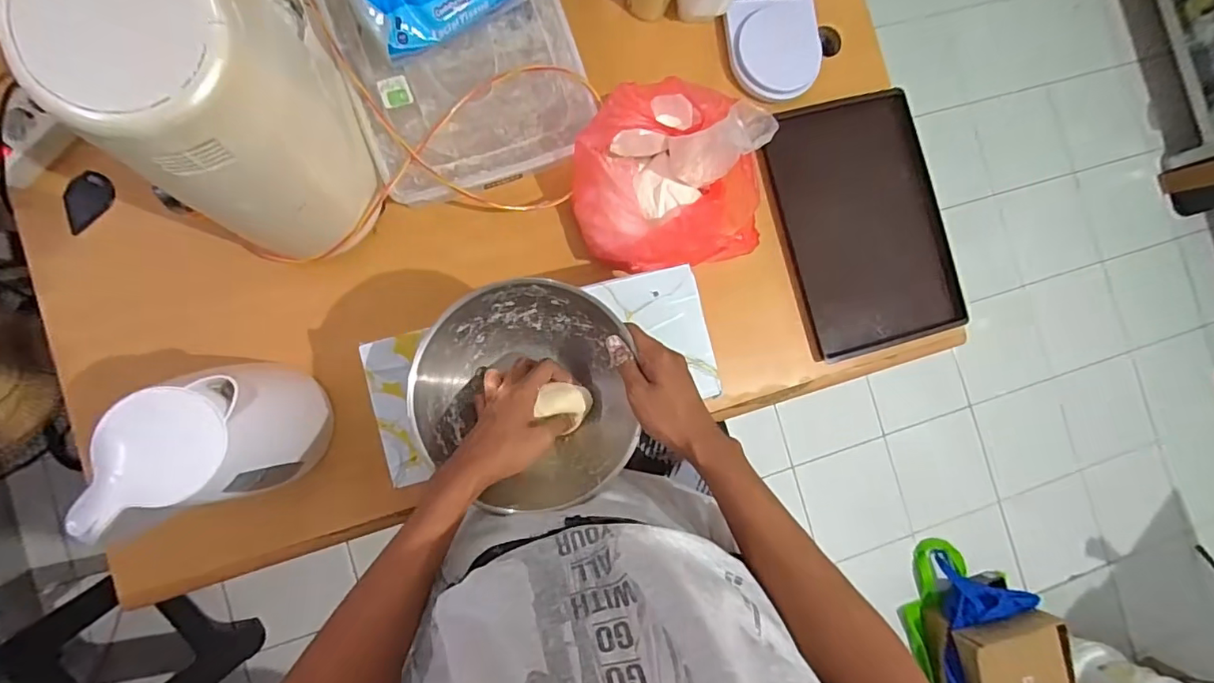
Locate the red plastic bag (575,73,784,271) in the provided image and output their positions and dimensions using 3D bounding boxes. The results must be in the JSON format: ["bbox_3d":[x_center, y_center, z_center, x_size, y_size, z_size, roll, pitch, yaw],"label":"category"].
[{"bbox_3d":[0.083,-0.200,0.659,0.227,0.204,0.226,39,83,-5],"label":"red plastic bag"}]

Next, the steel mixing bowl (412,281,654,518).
[{"bbox_3d":[-0.085,0.053,0.549,0.197,0.081,0.215,0,87,-8],"label":"steel mixing bowl"}]

